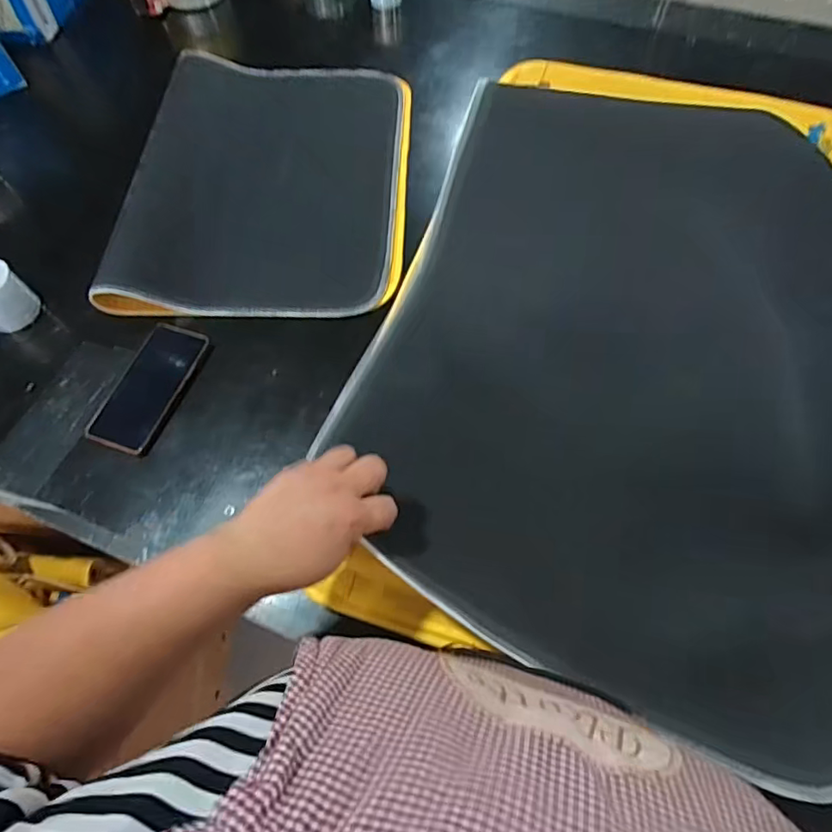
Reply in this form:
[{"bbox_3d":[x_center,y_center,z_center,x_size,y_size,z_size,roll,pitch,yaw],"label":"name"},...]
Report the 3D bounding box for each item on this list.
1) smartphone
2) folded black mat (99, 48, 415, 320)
[{"bbox_3d":[-0.319,-0.037,0.654,0.076,0.010,0.165,19,67,6],"label":"smartphone"},{"bbox_3d":[-0.206,-0.356,0.792,0.381,0.050,0.501,0,63,4],"label":"folded black mat"}]

